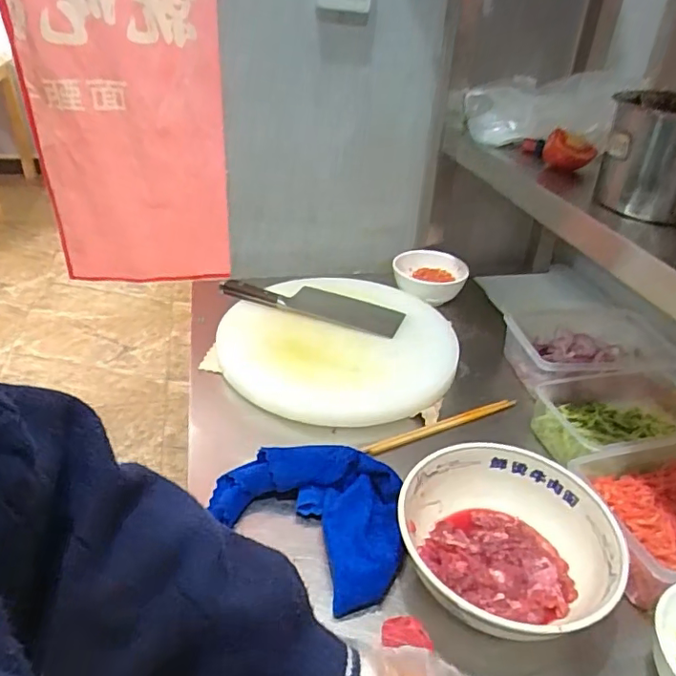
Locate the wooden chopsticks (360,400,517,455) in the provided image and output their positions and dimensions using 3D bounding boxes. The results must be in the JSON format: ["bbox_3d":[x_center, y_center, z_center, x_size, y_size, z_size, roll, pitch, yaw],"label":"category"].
[{"bbox_3d":[0.137,0.112,0.728,0.237,0.013,0.014,-13,37,-24],"label":"wooden chopsticks"}]

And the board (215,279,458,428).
[{"bbox_3d":[-0.005,0.008,0.855,0.348,0.043,0.335,3,33,-2],"label":"board"}]

